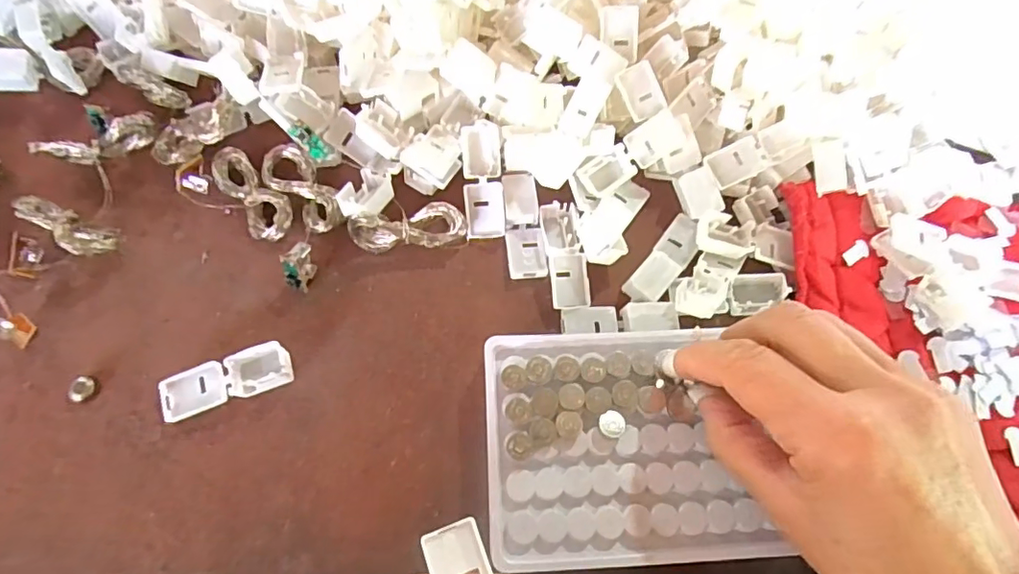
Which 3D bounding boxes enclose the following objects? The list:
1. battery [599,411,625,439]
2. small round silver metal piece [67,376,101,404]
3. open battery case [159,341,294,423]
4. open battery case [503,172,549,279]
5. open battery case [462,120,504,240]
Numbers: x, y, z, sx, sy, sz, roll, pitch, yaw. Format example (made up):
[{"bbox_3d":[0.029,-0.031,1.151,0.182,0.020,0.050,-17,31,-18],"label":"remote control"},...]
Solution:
[{"bbox_3d":[0.044,0.058,0.236,0.011,0.004,0.011,41,74,12],"label":"battery"},{"bbox_3d":[-0.194,0.047,0.254,0.012,0.005,0.012,1,71,-2],"label":"small round silver metal piece"},{"bbox_3d":[-0.129,0.043,0.255,0.057,0.011,0.021,-18,72,-8],"label":"open battery case"},{"bbox_3d":[0.007,-0.031,0.286,0.019,0.009,0.054,-5,71,-4],"label":"open battery case"},{"bbox_3d":[-0.013,-0.054,0.285,0.020,0.013,0.057,-3,89,-2],"label":"open battery case"}]

